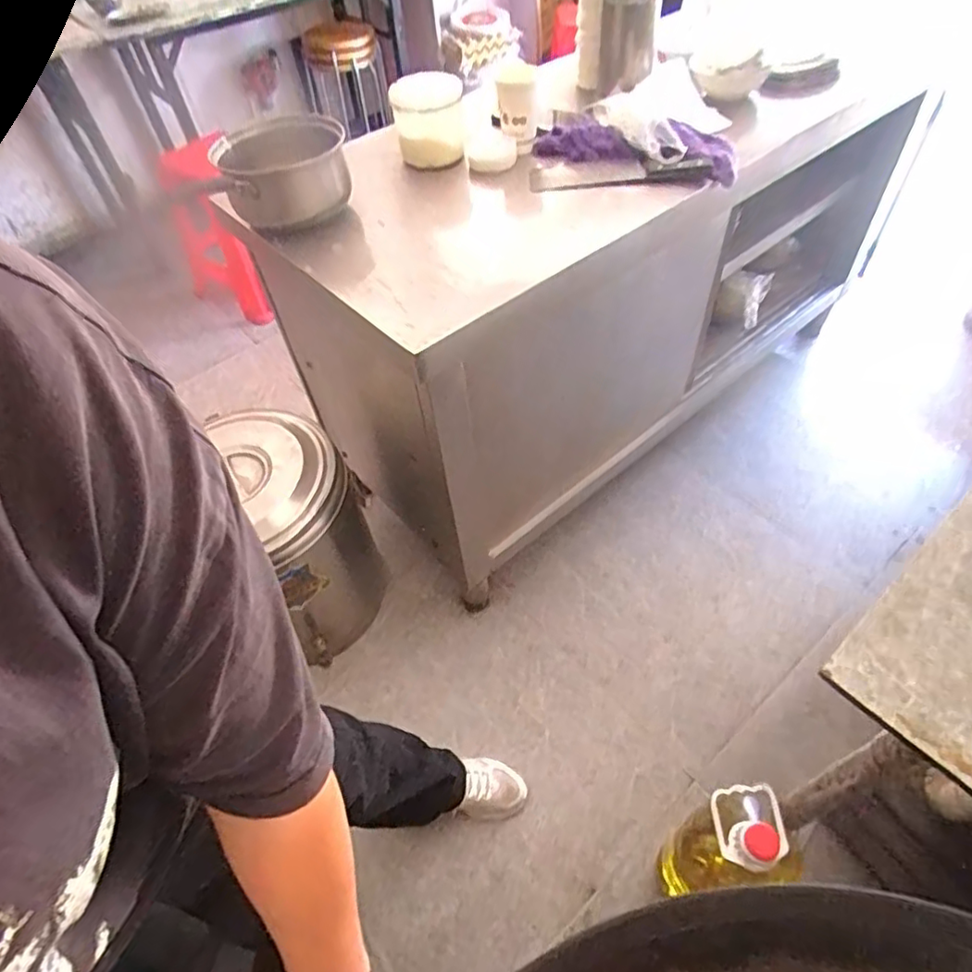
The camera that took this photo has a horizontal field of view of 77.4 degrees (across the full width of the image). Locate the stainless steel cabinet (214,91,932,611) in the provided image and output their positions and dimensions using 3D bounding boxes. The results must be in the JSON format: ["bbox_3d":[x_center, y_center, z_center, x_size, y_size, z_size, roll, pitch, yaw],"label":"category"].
[{"bbox_3d":[0.247,-0.470,1.341,1.341,0.635,0.590,-37,57,-22],"label":"stainless steel cabinet"}]

